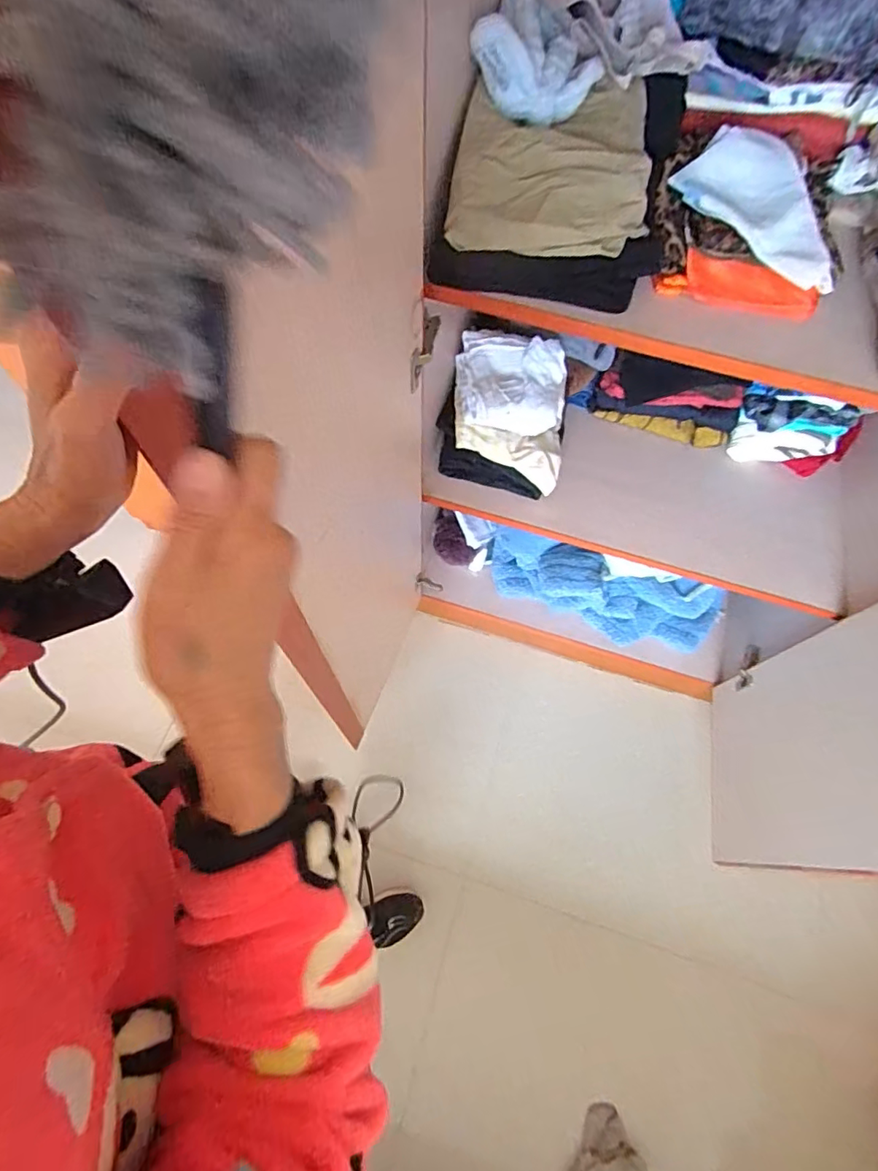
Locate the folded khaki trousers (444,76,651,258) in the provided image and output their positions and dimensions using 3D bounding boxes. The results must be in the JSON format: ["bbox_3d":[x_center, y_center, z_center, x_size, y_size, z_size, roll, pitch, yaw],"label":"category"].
[{"bbox_3d":[0.129,-0.478,0.598,0.207,0.054,0.252,11,65,2],"label":"folded khaki trousers"}]

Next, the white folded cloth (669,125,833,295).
[{"bbox_3d":[0.412,-0.463,0.637,0.166,0.040,0.229,-40,73,-19],"label":"white folded cloth"}]

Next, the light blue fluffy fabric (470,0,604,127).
[{"bbox_3d":[0.117,-0.600,0.597,0.132,0.073,0.159,20,66,6],"label":"light blue fluffy fabric"}]

